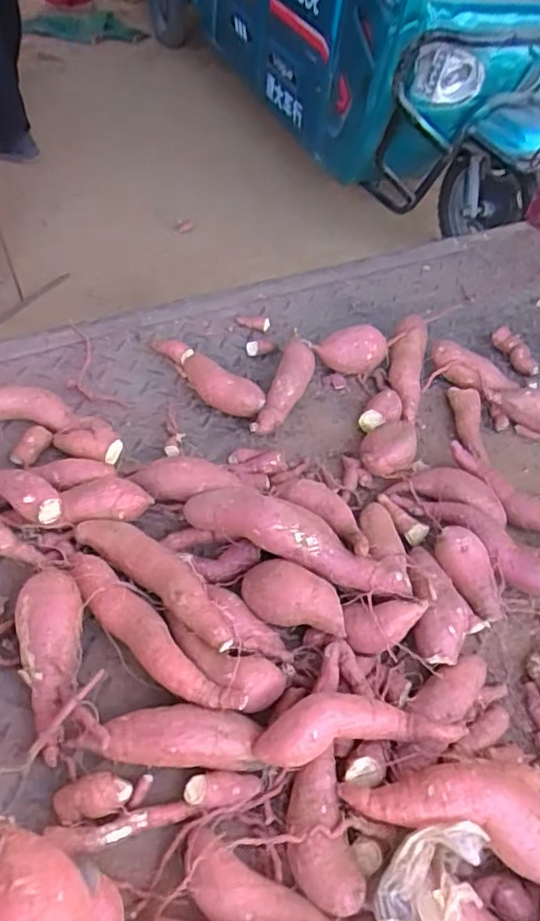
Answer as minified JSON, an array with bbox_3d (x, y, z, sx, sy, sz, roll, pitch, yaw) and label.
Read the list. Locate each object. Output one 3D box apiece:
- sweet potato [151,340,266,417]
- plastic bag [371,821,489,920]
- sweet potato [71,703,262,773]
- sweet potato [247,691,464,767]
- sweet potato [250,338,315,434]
[{"bbox_3d":[-0.087,-0.109,0.777,0.195,0.048,0.052,36,54,21],"label":"sweet potato"},{"bbox_3d":[0.110,0.298,0.418,0.067,0.049,0.089,19,50,8],"label":"plastic bag"},{"bbox_3d":[-0.082,0.219,0.485,0.142,0.038,0.040,4,49,-5],"label":"sweet potato"},{"bbox_3d":[0.070,0.216,0.493,0.166,0.056,0.044,-3,50,-11],"label":"sweet potato"},{"bbox_3d":[0.020,-0.088,0.767,0.048,0.051,0.187,16,49,6],"label":"sweet potato"}]

